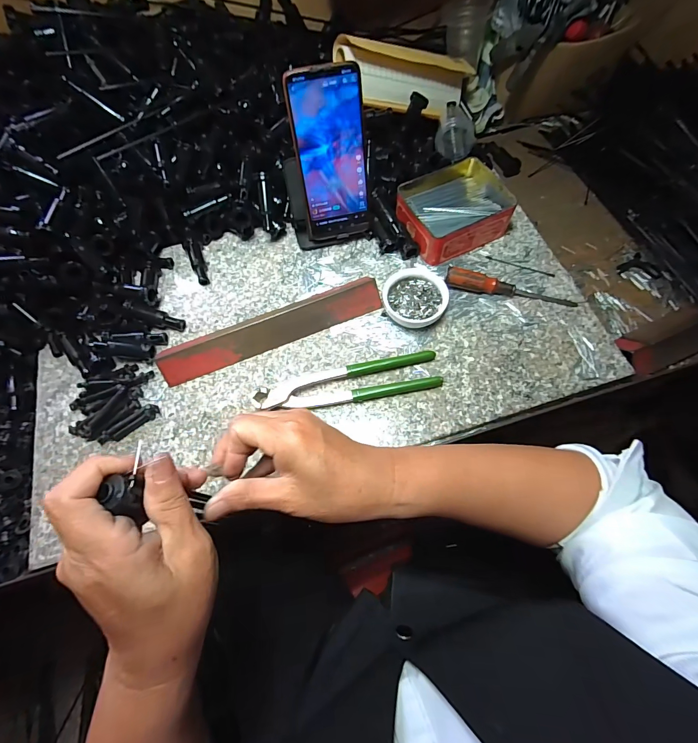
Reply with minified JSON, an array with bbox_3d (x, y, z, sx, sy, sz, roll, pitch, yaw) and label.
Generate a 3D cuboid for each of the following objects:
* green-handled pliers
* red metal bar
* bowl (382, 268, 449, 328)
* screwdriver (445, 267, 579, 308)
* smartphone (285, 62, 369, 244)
[{"bbox_3d":[-0.001,0.011,0.391,0.196,0.018,0.044,-11,66,-2],"label":"green-handled pliers"},{"bbox_3d":[-0.087,-0.048,0.411,0.254,0.029,0.035,-22,67,-6],"label":"red metal bar"},{"bbox_3d":[0.077,-0.086,0.422,0.071,0.023,0.078,-1,67,3],"label":"bowl"},{"bbox_3d":[0.189,-0.097,0.420,0.149,0.027,0.017,10,68,8],"label":"screwdriver"},{"bbox_3d":[-0.019,-0.234,0.405,0.075,0.165,0.006,-11,43,-4],"label":"smartphone"}]

